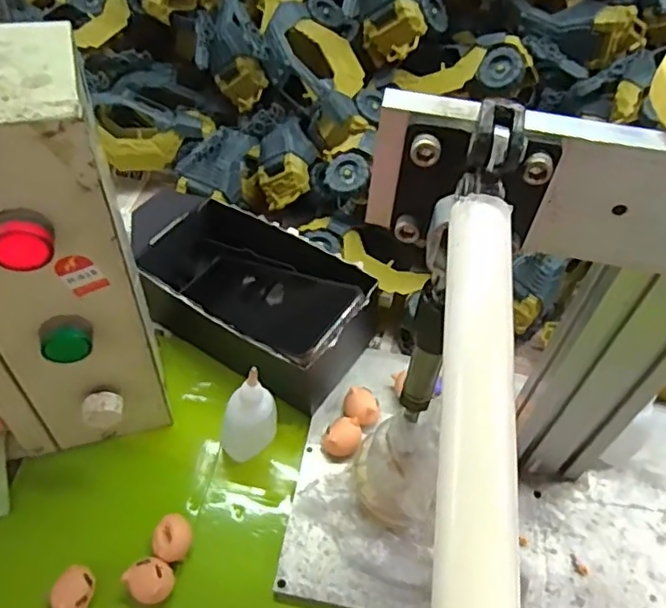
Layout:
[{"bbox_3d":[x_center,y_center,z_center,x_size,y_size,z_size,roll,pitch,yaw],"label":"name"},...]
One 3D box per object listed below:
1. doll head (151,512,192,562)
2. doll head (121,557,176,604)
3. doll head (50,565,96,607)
[{"bbox_3d":[-0.109,0.162,0.414,0.024,0.021,0.030,15,53,9],"label":"doll head"},{"bbox_3d":[-0.119,0.183,0.397,0.027,0.024,0.026,1,52,-1],"label":"doll head"},{"bbox_3d":[-0.166,0.188,0.391,0.023,0.023,0.030,12,53,7],"label":"doll head"}]

